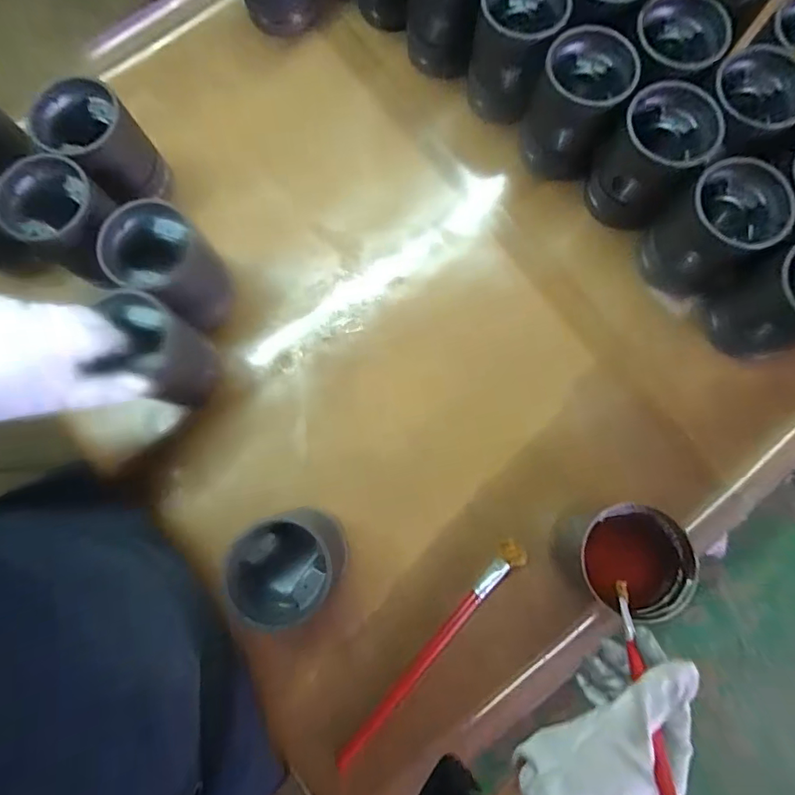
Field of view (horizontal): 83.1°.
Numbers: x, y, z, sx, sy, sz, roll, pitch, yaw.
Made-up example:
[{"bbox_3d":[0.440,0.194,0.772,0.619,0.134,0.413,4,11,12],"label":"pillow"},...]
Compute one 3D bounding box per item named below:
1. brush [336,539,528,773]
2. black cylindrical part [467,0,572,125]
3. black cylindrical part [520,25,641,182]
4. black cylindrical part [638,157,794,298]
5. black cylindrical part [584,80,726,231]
[{"bbox_3d":[0.038,0.255,0.440,0.030,0.017,0.270,39,83,8],"label":"brush"},{"bbox_3d":[0.129,-0.393,0.508,0.087,0.111,0.085,0,79,1],"label":"black cylindrical part"},{"bbox_3d":[0.191,-0.316,0.488,0.088,0.111,0.086,0,79,1],"label":"black cylindrical part"},{"bbox_3d":[0.317,-0.169,0.463,0.094,0.115,0.088,0,79,1],"label":"black cylindrical part"},{"bbox_3d":[0.268,-0.254,0.481,0.087,0.105,0.092,0,79,1],"label":"black cylindrical part"}]

